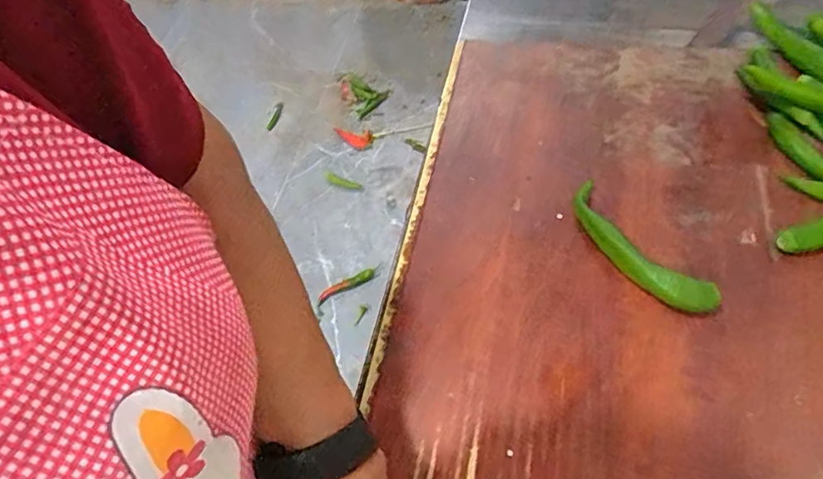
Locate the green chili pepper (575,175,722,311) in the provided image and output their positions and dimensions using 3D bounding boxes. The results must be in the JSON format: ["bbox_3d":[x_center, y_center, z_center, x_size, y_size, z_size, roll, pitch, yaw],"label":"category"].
[{"bbox_3d":[0.163,0.010,0.411,0.028,0.024,0.122,-31,59,-13],"label":"green chili pepper"}]

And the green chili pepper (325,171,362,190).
[{"bbox_3d":[-0.177,-0.147,1.433,0.121,0.018,0.026,27,61,22],"label":"green chili pepper"}]

